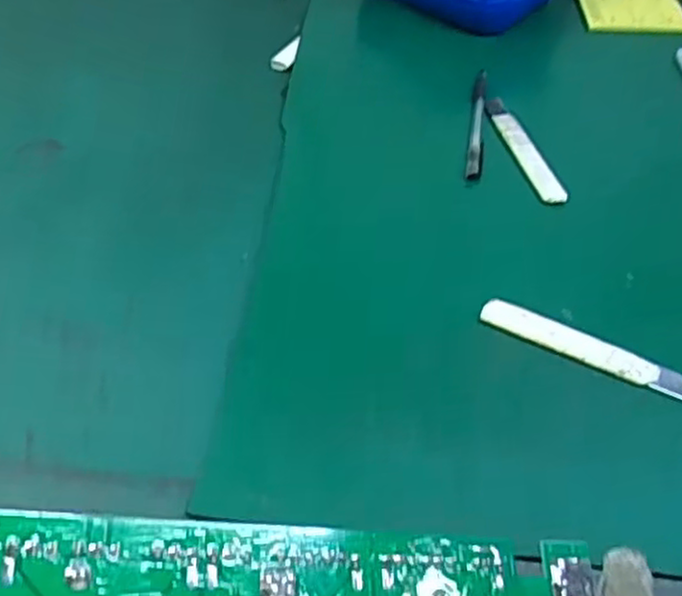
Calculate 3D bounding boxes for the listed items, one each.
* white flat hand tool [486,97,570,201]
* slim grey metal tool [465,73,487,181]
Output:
[{"bbox_3d":[0.154,-0.127,0.620,0.021,0.012,0.135,-10,51,-10],"label":"white flat hand tool"},{"bbox_3d":[0.120,-0.154,0.642,0.013,0.011,0.143,9,51,5],"label":"slim grey metal tool"}]

